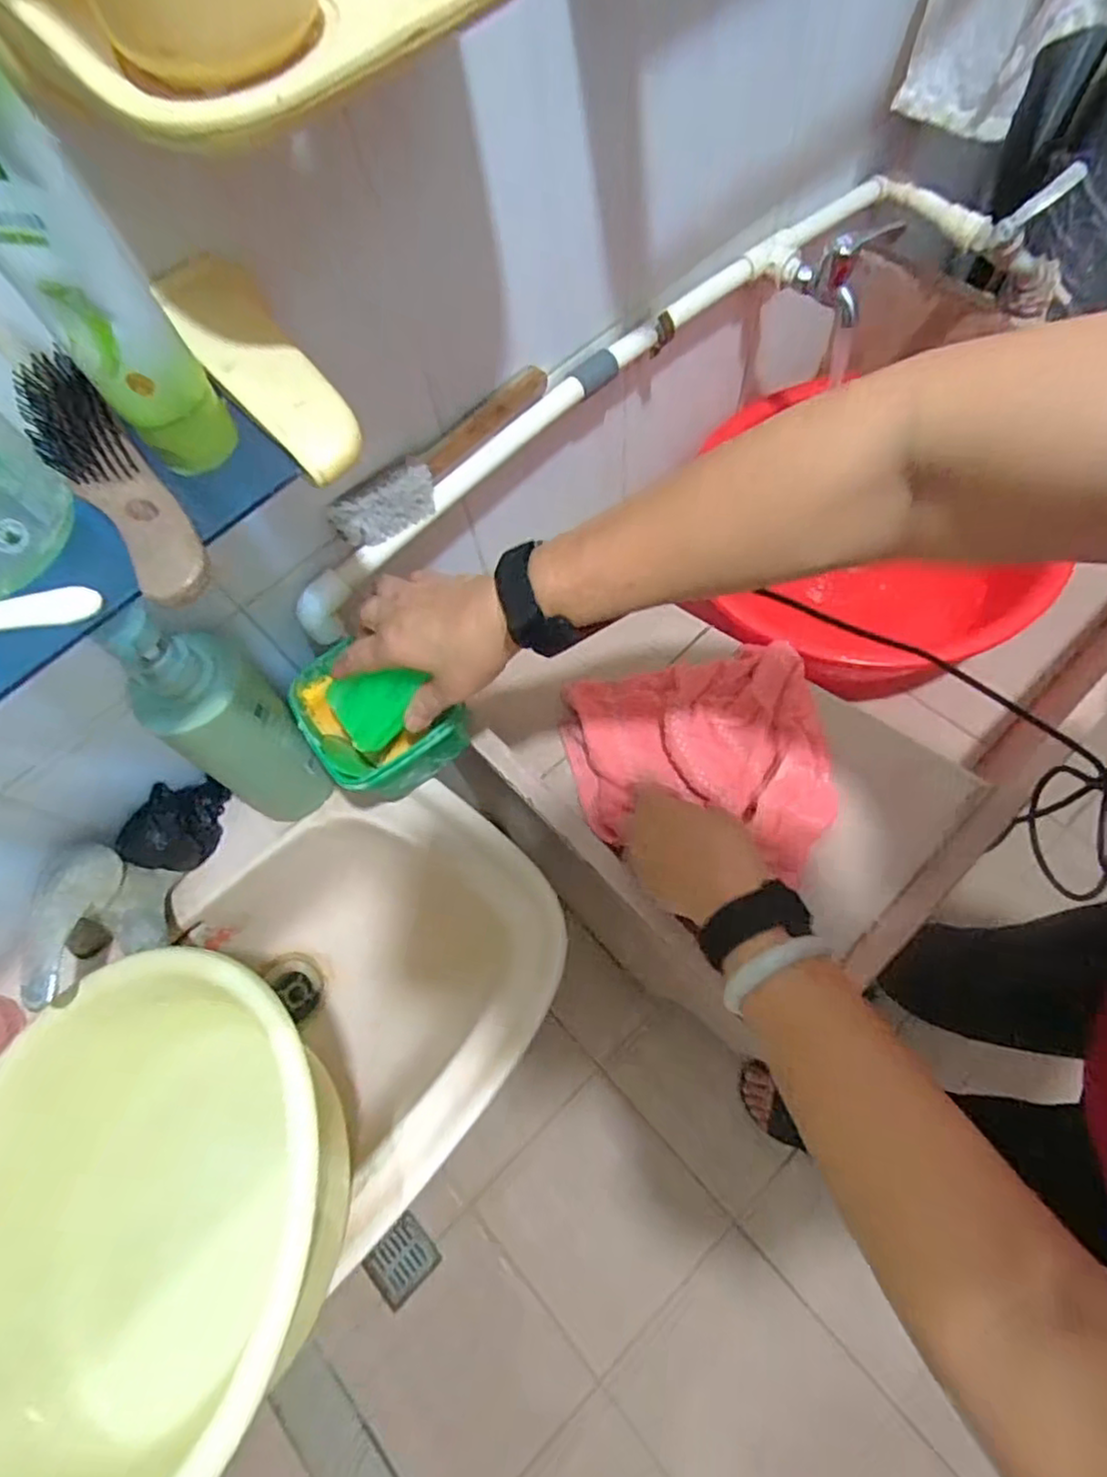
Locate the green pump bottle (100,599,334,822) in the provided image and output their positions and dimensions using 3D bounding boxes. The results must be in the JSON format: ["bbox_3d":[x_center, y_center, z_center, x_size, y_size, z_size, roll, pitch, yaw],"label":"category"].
[{"bbox_3d":[-0.225,-0.005,0.486,0.076,0.236,0.062,-43,70,-12],"label":"green pump bottle"}]

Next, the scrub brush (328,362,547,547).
[{"bbox_3d":[-0.080,-0.217,0.509,0.029,0.040,0.202,38,76,18],"label":"scrub brush"}]

